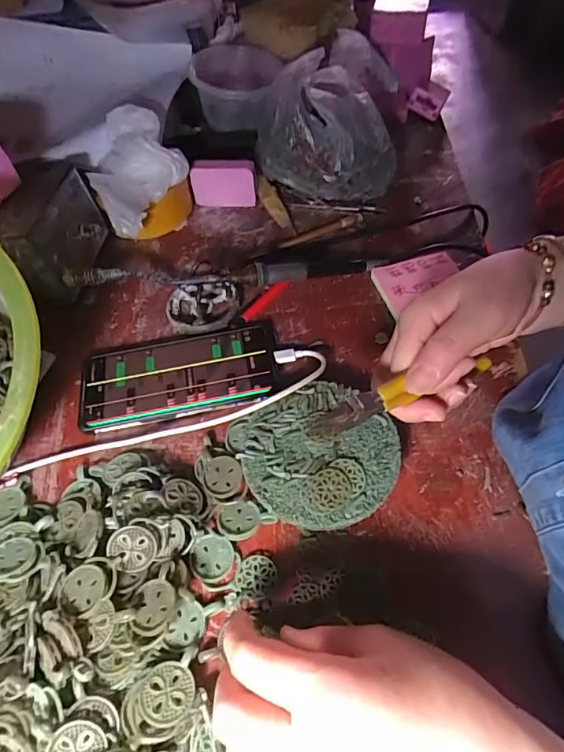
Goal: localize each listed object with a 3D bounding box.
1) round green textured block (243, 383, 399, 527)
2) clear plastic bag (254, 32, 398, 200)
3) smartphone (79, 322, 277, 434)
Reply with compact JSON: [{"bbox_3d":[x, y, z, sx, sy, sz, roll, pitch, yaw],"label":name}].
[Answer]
[{"bbox_3d":[0.028,0.058,0.328,0.104,0.028,0.102,-1,53,1],"label":"round green textured block"},{"bbox_3d":[0.051,-0.280,0.515,0.152,0.113,0.154,-8,54,-5],"label":"clear plastic bag"},{"bbox_3d":[-0.086,-0.005,0.391,0.161,0.010,0.087,-10,54,-6],"label":"smartphone"}]

